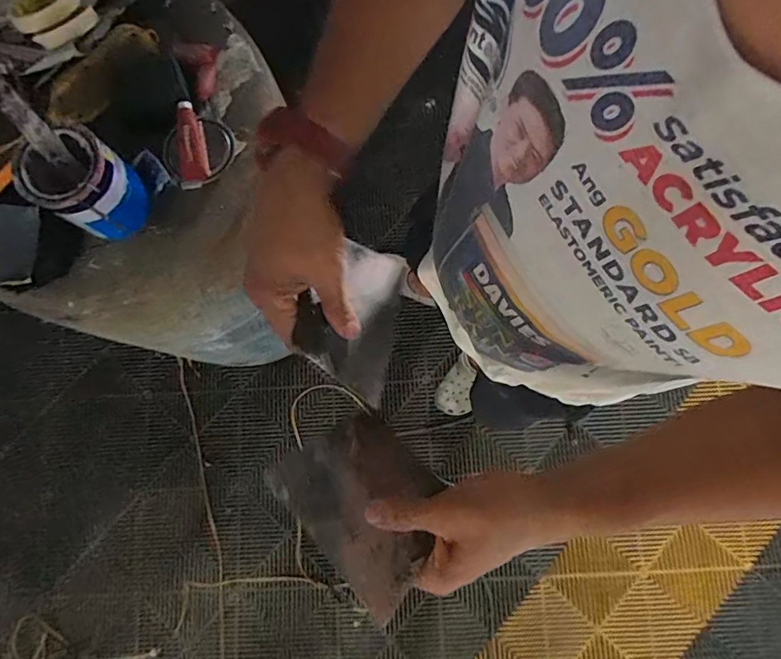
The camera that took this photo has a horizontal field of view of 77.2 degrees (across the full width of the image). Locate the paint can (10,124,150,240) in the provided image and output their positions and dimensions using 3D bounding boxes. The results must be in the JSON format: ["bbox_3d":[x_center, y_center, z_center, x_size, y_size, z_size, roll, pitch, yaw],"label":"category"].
[{"bbox_3d":[-0.384,-0.181,0.617,0.099,0.113,0.103,-1,79,3],"label":"paint can"}]

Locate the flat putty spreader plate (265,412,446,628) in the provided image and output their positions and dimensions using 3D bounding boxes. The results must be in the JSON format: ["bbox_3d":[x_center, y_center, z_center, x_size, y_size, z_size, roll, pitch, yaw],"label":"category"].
[{"bbox_3d":[-0.019,0.130,0.380,0.098,0.007,0.137,-41,61,-15],"label":"flat putty spreader plate"}]

